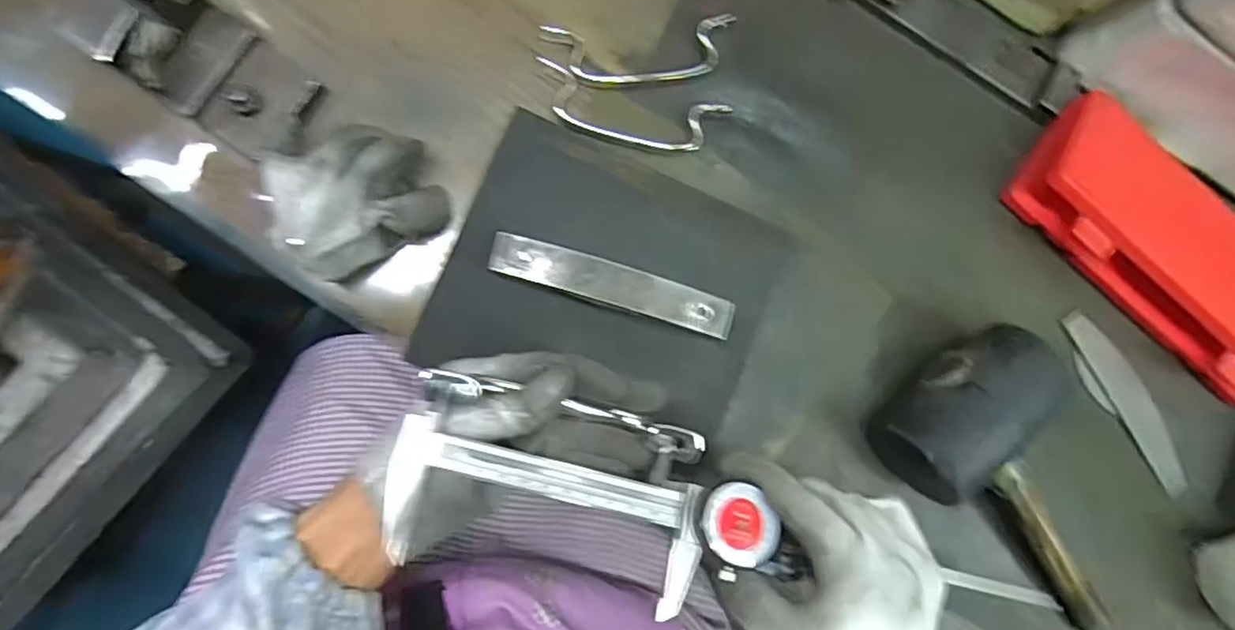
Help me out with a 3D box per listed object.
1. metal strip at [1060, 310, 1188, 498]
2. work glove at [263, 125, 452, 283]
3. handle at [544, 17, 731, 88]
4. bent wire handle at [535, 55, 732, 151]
[{"bbox_3d":[0.388,0.065,0.481,0.038,0.006,0.163,-41,95,-7],"label":"metal strip"},{"bbox_3d":[-0.150,-0.067,0.370,0.087,0.060,0.065,-33,94,-8],"label":"work glove"},{"bbox_3d":[0.015,-0.175,0.423,0.126,0.014,0.039,-6,90,-9],"label":"handle"},{"bbox_3d":[0.008,-0.133,0.417,0.126,0.012,0.037,12,87,-9],"label":"bent wire handle"}]

